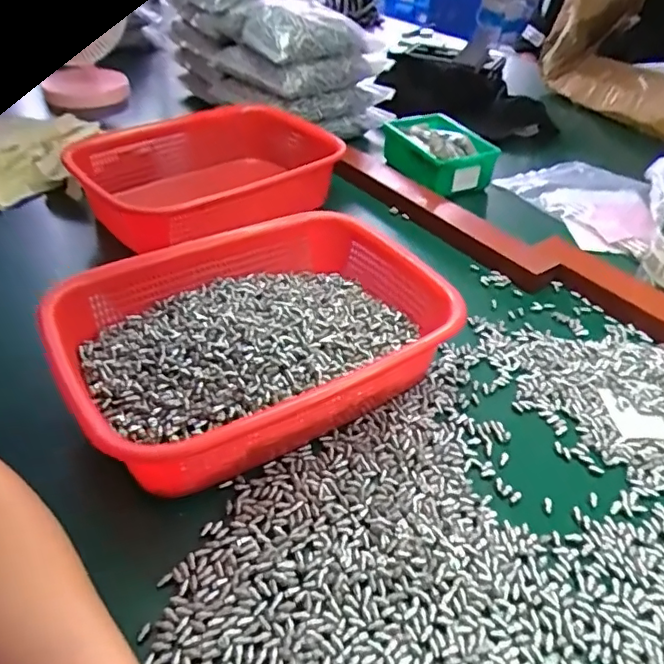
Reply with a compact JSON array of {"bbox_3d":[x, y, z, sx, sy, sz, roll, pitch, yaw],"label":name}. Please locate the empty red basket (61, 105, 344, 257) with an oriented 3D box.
[{"bbox_3d":[-0.138,-0.188,0.674,0.309,0.094,0.219,-30,47,-31],"label":"empty red basket"}]

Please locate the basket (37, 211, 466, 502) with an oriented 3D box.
[{"bbox_3d":[-0.056,0.006,0.448,0.288,0.081,0.212,-25,45,-27],"label":"basket"}]

